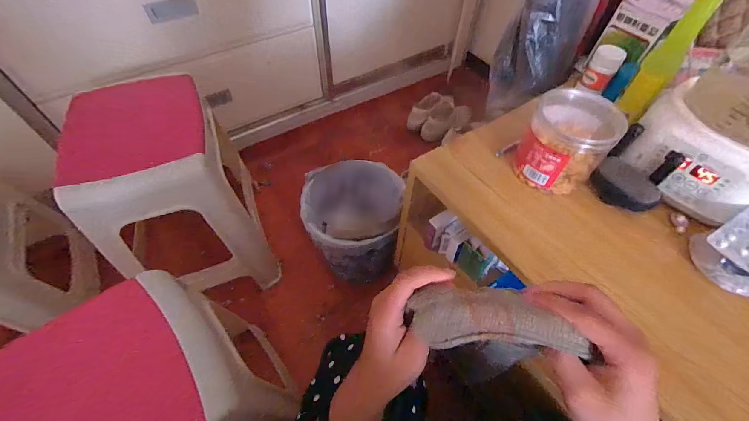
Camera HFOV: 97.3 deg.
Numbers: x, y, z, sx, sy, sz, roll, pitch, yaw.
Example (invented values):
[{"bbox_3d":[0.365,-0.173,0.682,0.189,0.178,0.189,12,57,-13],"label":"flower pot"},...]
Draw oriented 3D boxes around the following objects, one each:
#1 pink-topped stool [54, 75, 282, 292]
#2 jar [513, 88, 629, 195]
[{"bbox_3d":[-0.439,-0.025,0.772,0.260,0.437,0.347,-20,57,-15],"label":"pink-topped stool"},{"bbox_3d":[0.245,-0.087,0.424,0.098,0.099,0.092,1,55,-1],"label":"jar"}]

